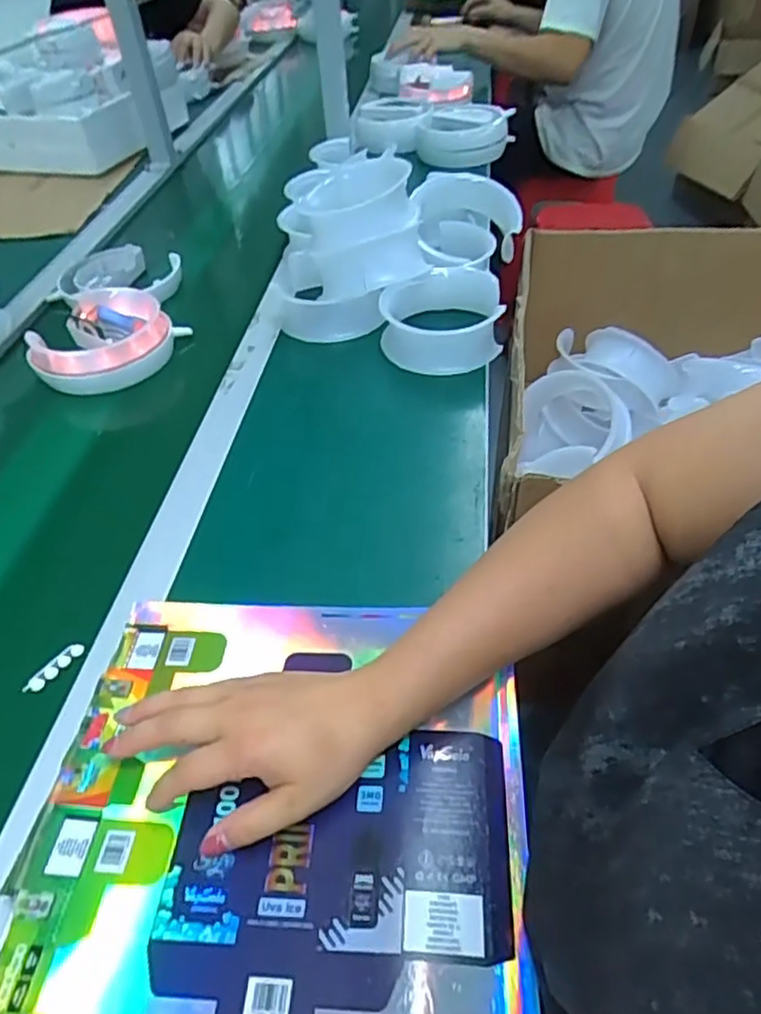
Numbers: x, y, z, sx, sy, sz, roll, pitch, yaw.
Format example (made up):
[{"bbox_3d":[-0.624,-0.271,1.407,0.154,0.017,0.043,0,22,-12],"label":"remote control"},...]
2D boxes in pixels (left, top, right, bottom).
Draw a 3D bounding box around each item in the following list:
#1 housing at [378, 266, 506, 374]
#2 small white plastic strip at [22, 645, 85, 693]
[{"bbox_3d":[0.067,-0.200,0.722,0.131,0.062,0.143,-1,45,3],"label":"housing"},{"bbox_3d":[-0.243,0.119,0.488,0.013,0.006,0.046,27,54,28],"label":"small white plastic strip"}]

